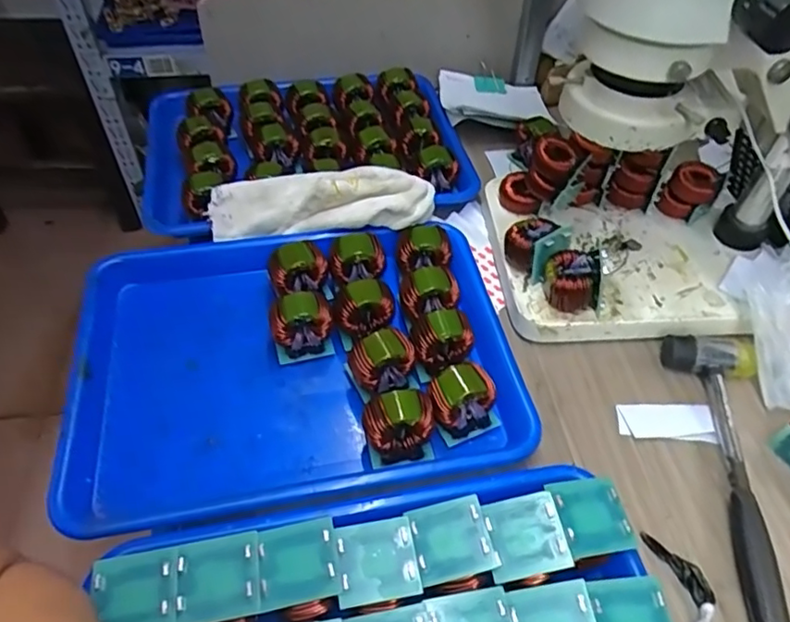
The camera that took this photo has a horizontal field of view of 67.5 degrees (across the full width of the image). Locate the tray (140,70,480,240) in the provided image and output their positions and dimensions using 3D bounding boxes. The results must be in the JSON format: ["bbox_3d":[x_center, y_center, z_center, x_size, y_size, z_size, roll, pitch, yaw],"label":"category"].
[{"bbox_3d":[-0.091,-0.186,0.630,0.336,0.038,0.246,-11,50,-11],"label":"tray"}]

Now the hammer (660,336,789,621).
[{"bbox_3d":[0.247,0.126,0.404,0.064,0.027,0.259,3,49,1],"label":"hammer"}]

